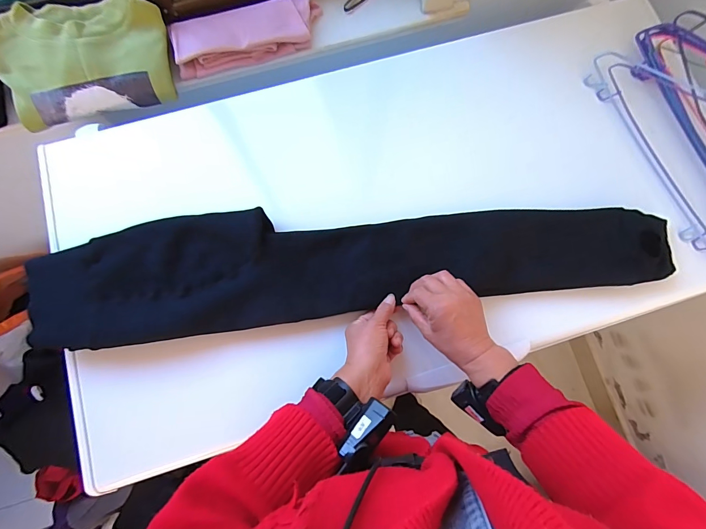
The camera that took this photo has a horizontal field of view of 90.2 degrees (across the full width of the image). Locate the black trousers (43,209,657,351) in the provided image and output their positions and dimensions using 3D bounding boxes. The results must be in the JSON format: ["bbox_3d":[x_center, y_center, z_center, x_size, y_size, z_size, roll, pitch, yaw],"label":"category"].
[{"bbox_3d":[0.007,-0.003,0.523,0.907,0.034,0.167,-5,79,-3],"label":"black trousers"}]

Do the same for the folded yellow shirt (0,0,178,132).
[{"bbox_3d":[-0.480,-0.364,0.626,0.299,0.074,0.172,-16,79,-4],"label":"folded yellow shirt"}]

